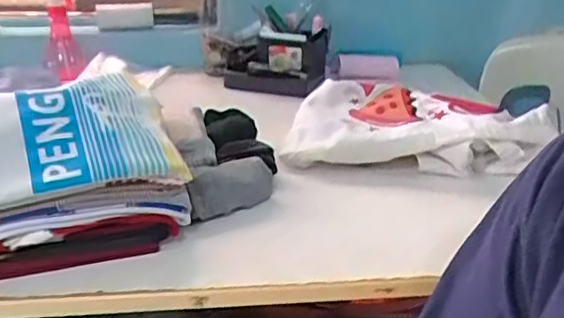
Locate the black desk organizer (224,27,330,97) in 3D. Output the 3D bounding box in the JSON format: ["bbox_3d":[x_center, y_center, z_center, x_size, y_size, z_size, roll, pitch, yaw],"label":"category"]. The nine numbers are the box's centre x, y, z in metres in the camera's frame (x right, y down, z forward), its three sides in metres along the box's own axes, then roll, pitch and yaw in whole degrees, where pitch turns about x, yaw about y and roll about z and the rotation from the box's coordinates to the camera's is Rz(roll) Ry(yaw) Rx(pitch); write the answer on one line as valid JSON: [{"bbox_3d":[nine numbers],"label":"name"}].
[{"bbox_3d":[-0.010,-0.169,1.012,0.165,0.089,0.134,5,25,6],"label":"black desk organizer"}]

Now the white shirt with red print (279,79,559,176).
[{"bbox_3d":[0.162,-0.045,0.759,0.305,0.068,0.164,3,24,1],"label":"white shirt with red print"}]

